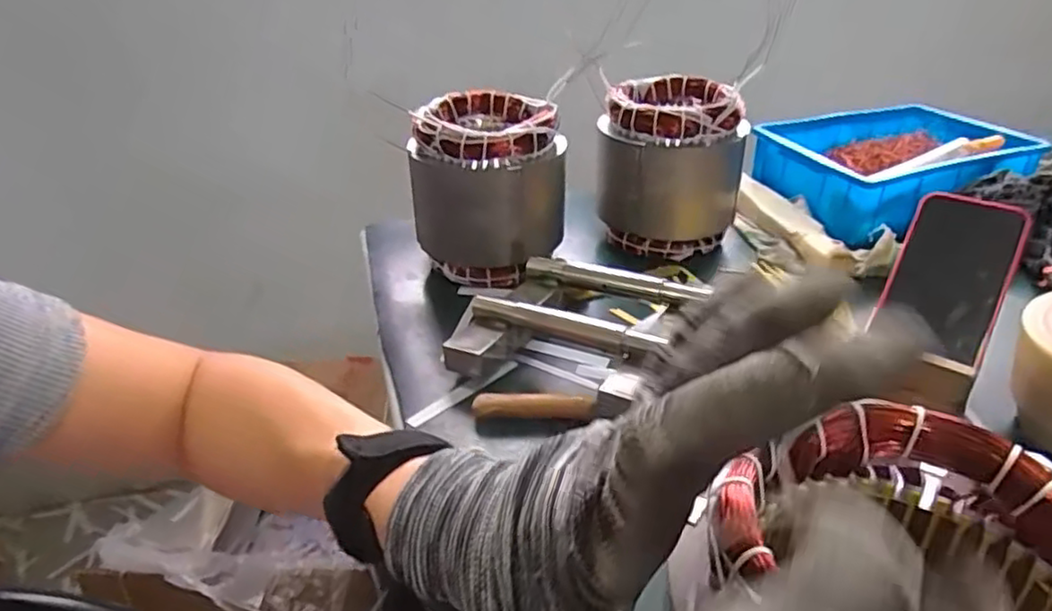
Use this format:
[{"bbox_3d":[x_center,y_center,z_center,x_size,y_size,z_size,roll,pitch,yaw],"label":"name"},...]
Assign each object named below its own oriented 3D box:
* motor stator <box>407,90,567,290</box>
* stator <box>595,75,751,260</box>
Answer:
[{"bbox_3d":[-0.038,-0.125,0.705,0.147,0.166,0.147,-4,32,-3],"label":"motor stator"},{"bbox_3d":[0.164,-0.157,0.743,0.140,0.161,0.140,10,34,18],"label":"stator"}]

